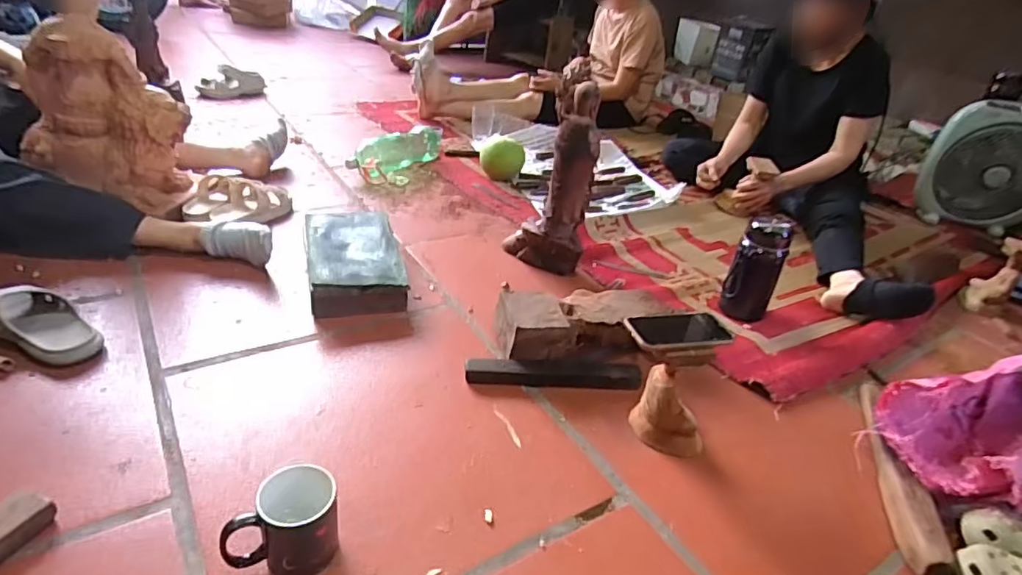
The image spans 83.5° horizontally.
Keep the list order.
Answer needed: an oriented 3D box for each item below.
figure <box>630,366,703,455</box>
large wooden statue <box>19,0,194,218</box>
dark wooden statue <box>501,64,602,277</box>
[{"bbox_3d":[0.243,0.187,0.861,0.112,0.119,0.069,17,31,16],"label":"figure"},{"bbox_3d":[-0.874,-0.427,1.229,0.343,0.485,0.188,17,32,13],"label":"large wooden statue"},{"bbox_3d":[0.120,-0.242,1.244,0.169,0.420,0.110,20,25,6],"label":"dark wooden statue"}]

